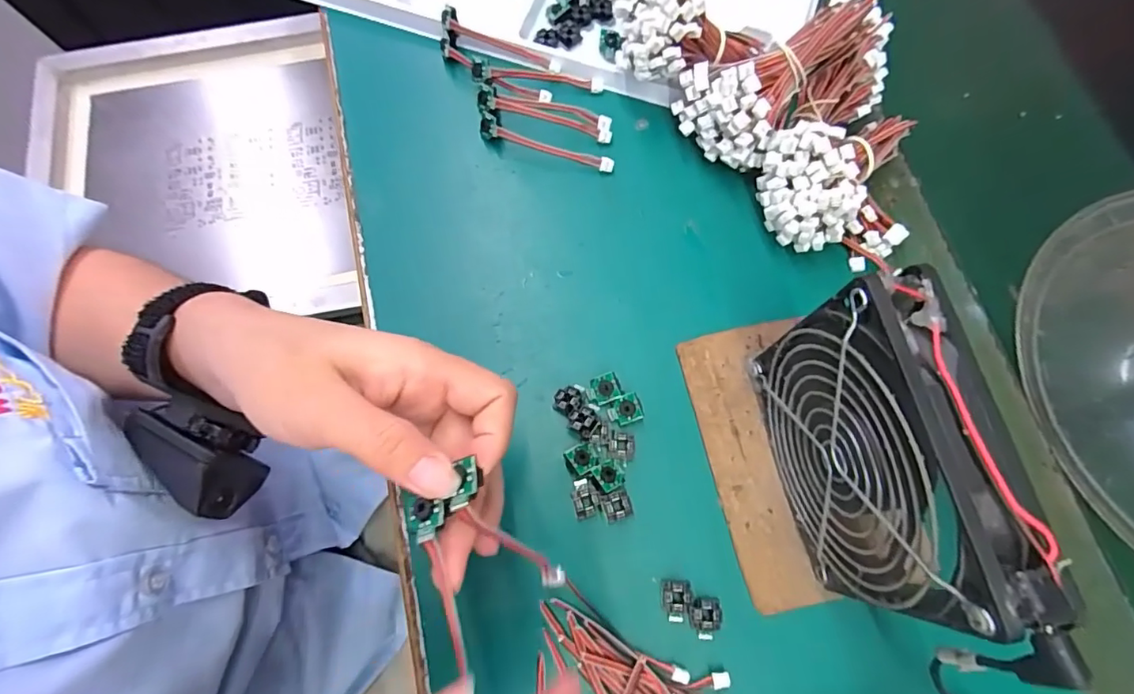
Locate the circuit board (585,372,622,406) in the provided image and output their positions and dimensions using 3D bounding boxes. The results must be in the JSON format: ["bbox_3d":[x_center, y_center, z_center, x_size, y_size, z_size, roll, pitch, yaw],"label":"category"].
[{"bbox_3d":[0.020,0.023,0.290,0.018,0.004,0.014,-23,85,7],"label":"circuit board"}]

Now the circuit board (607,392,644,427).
[{"bbox_3d":[0.031,0.034,0.285,0.017,0.005,0.014,-17,73,-5],"label":"circuit board"}]

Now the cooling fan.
[{"bbox_3d":[0.126,0.051,0.223,0.029,0.126,0.128,-12,73,-3],"label":"cooling fan"}]

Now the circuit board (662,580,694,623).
[{"bbox_3d":[0.054,0.125,0.263,0.014,0.004,0.018,1,73,1],"label":"circuit board"}]

